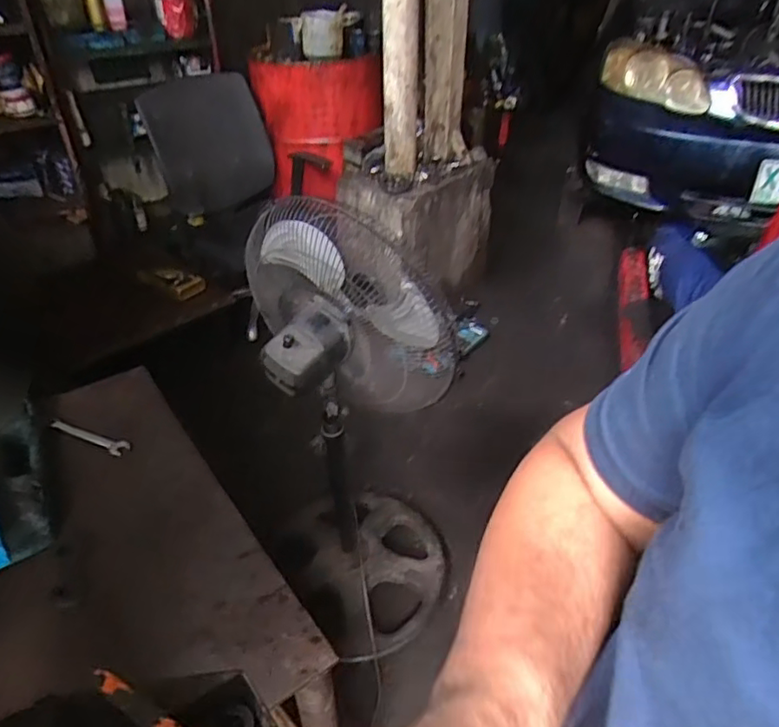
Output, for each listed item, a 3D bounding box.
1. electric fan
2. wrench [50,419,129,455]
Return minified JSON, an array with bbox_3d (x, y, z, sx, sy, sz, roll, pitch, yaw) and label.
[{"bbox_3d":[-0.071,0.151,1.320,0.383,0.960,0.429,-7,37,-9],"label":"electric fan"},{"bbox_3d":[-0.438,0.107,0.871,0.144,0.010,0.025,15,39,19],"label":"wrench"}]

